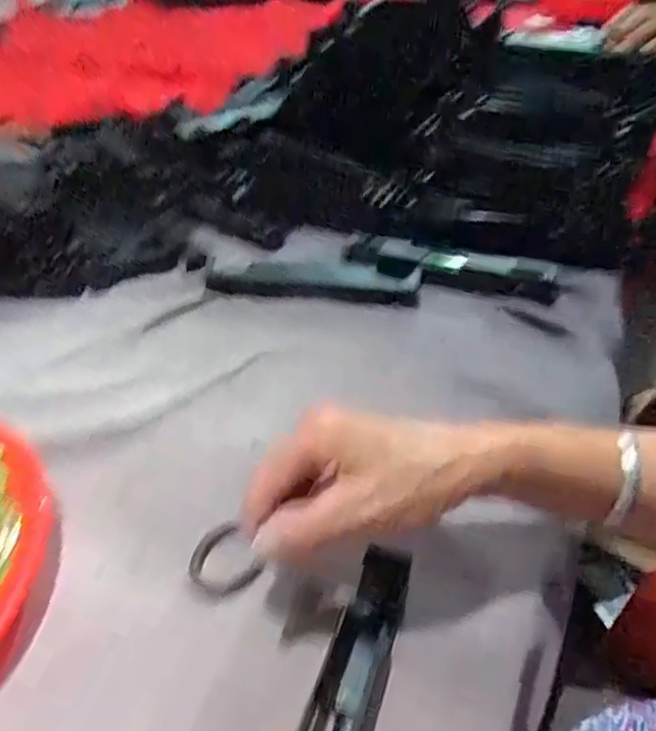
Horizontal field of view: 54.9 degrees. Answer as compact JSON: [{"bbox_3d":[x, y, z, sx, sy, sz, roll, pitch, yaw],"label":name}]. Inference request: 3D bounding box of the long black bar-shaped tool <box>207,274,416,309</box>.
[{"bbox_3d":[-0.016,-0.066,0.573,0.192,0.011,0.016,6,40,10],"label":"long black bar-shaped tool"}]

